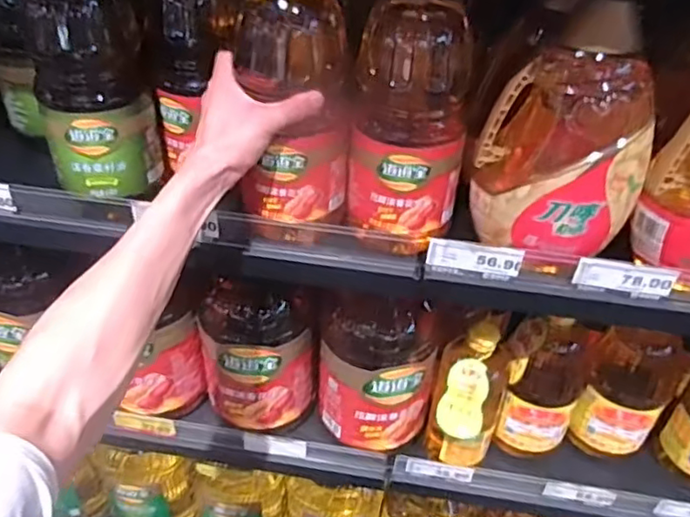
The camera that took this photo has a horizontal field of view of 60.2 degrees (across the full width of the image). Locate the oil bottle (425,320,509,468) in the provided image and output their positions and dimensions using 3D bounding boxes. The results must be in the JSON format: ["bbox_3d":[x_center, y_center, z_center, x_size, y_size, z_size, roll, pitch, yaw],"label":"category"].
[{"bbox_3d":[0.160,0.188,0.772,0.091,0.210,0.097,13,41,11],"label":"oil bottle"}]

